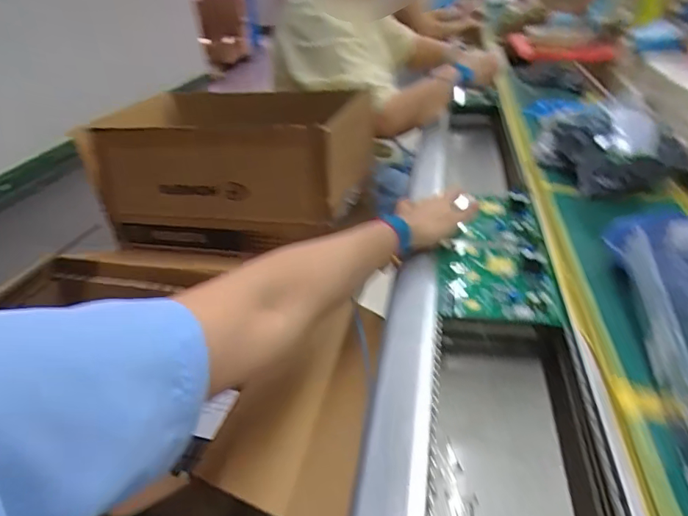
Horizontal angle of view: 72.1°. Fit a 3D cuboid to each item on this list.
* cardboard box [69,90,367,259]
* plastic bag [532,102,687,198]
[{"bbox_3d":[-0.164,-0.163,0.816,0.429,0.201,0.275,4,29,13],"label":"cardboard box"},{"bbox_3d":[0.382,-0.159,0.680,0.136,0.102,0.177,-7,28,-8],"label":"plastic bag"}]

